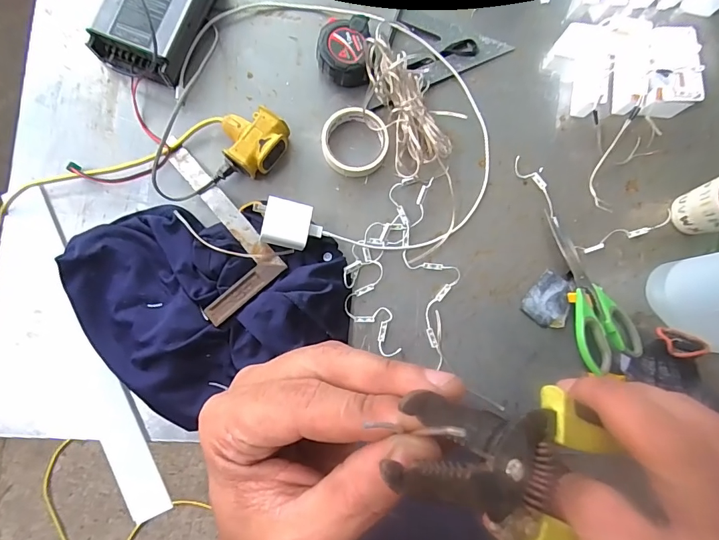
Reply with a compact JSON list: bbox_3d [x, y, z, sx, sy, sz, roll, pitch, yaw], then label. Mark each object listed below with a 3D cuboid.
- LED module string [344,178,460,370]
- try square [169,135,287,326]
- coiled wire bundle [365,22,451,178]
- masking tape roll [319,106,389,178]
[{"bbox_3d":[0.063,-0.008,0.554,0.149,0.015,0.228,18,81,-1],"label":"LED module string"},{"bbox_3d":[-0.205,-0.054,0.532,0.108,0.035,0.232,-39,86,-8],"label":"try square"},{"bbox_3d":[0.066,-0.222,0.566,0.085,0.049,0.182,-16,83,-6],"label":"coiled wire bundle"},{"bbox_3d":[-0.006,-0.171,0.567,0.088,0.029,0.089,1,82,-3],"label":"masking tape roll"}]

